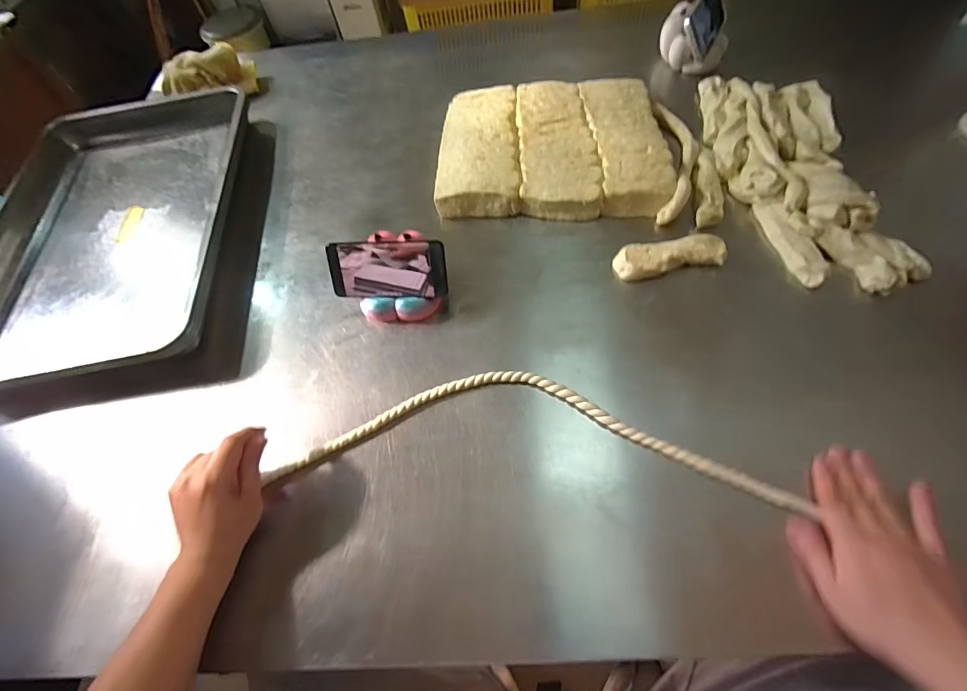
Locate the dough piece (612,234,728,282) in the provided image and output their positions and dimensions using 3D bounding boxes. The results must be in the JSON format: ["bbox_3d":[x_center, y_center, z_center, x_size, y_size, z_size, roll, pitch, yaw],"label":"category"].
[{"bbox_3d":[0.251,-0.122,0.592,0.141,0.024,0.051,-9,60,2],"label":"dough piece"}]

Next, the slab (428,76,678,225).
[{"bbox_3d":[0.108,-0.322,0.715,0.358,0.056,0.280,0,61,7],"label":"slab"}]

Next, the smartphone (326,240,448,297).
[{"bbox_3d":[-0.128,-0.099,0.579,0.160,0.073,0.009,2,24,12],"label":"smartphone"}]

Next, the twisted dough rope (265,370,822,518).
[{"bbox_3d":[0.042,0.102,0.501,0.559,0.019,0.151,3,57,9],"label":"twisted dough rope"}]

